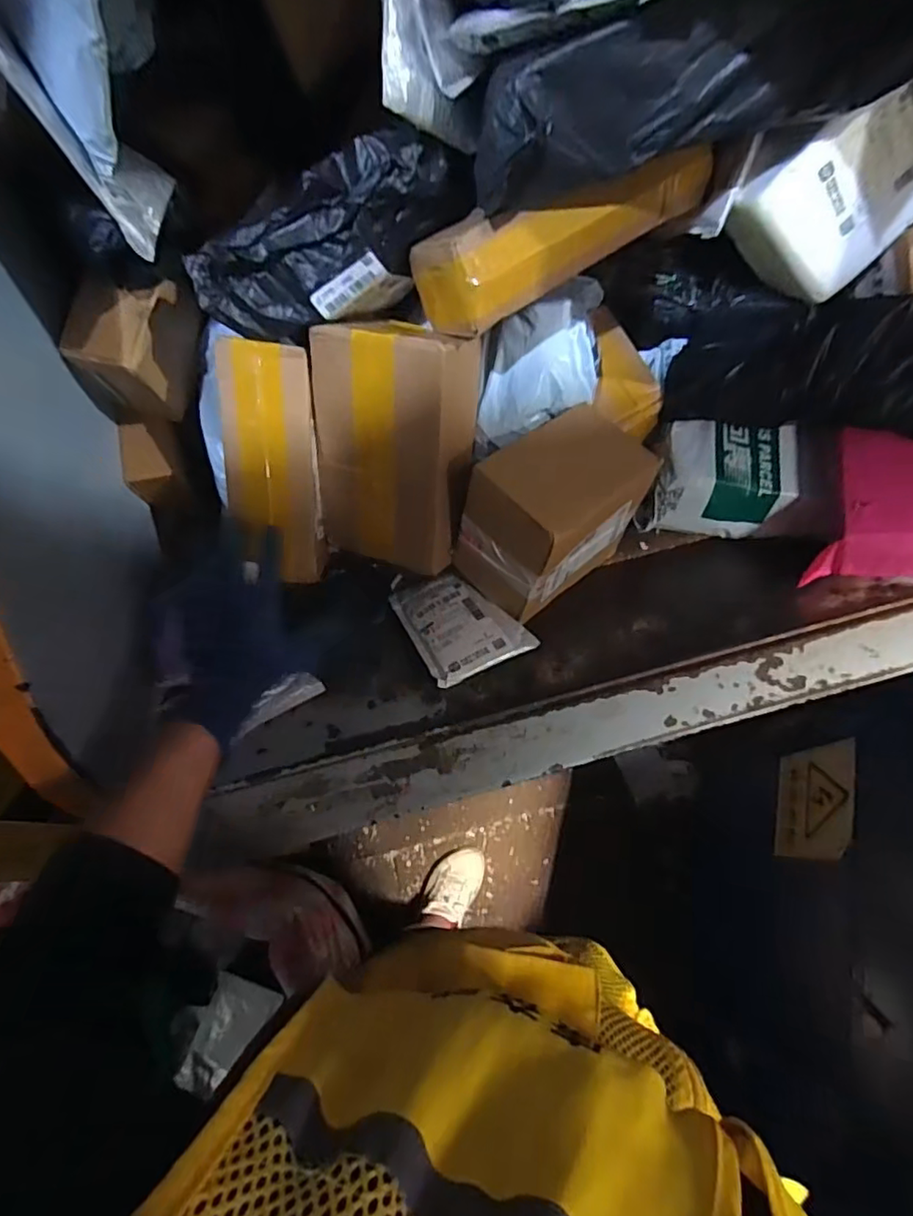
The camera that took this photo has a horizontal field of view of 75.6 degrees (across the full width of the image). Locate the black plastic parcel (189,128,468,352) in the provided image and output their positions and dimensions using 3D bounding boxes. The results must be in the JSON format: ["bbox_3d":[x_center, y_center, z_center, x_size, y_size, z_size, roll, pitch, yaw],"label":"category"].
[{"bbox_3d":[-0.114,-0.334,0.538,0.262,0.114,0.063,-22,69,14],"label":"black plastic parcel"}]

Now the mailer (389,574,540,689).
[{"bbox_3d":[-0.002,0.008,0.665,0.110,0.014,0.176,-26,43,-9],"label":"mailer"}]

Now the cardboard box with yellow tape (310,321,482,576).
[{"bbox_3d":[-0.068,-0.173,0.632,0.164,0.242,0.075,16,33,17],"label":"cardboard box with yellow tape"}]

